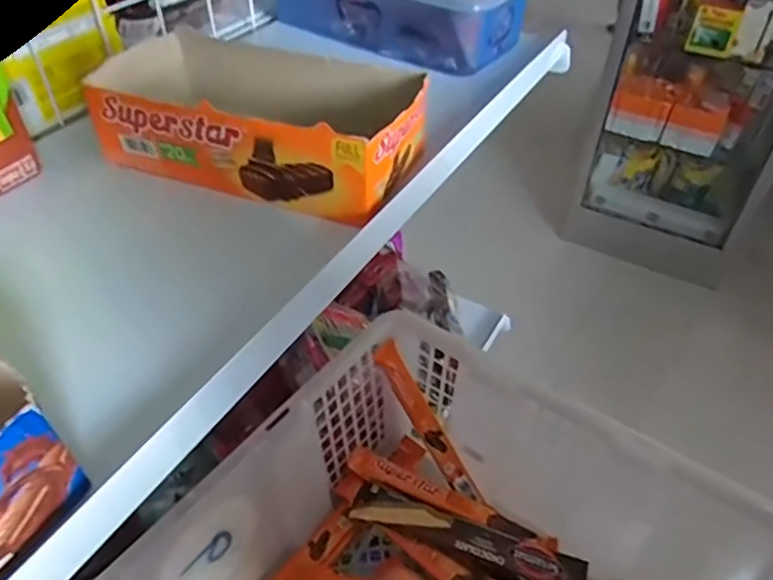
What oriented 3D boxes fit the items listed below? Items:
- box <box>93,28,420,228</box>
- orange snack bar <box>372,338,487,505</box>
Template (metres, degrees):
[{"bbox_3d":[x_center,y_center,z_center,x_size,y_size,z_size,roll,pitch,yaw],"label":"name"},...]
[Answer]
[{"bbox_3d":[-0.087,-0.124,0.433,0.221,0.060,0.120,15,46,15],"label":"box"},{"bbox_3d":[0.038,0.123,0.554,0.023,0.014,0.168,-35,98,-31],"label":"orange snack bar"}]

